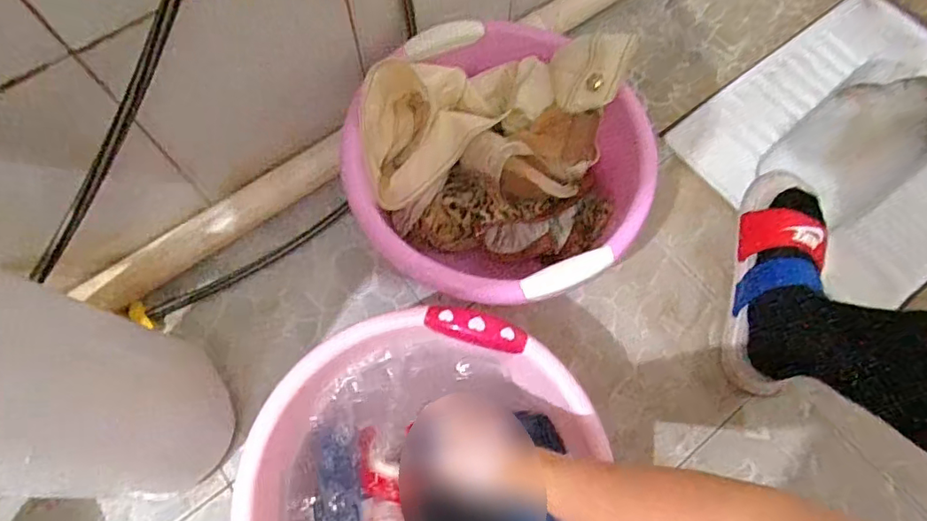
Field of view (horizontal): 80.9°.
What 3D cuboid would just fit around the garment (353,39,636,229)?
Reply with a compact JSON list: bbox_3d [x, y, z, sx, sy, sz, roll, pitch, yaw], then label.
[{"bbox_3d":[0.033,-0.161,0.628,0.294,0.126,0.160,-6,68,-6],"label":"garment"}]

